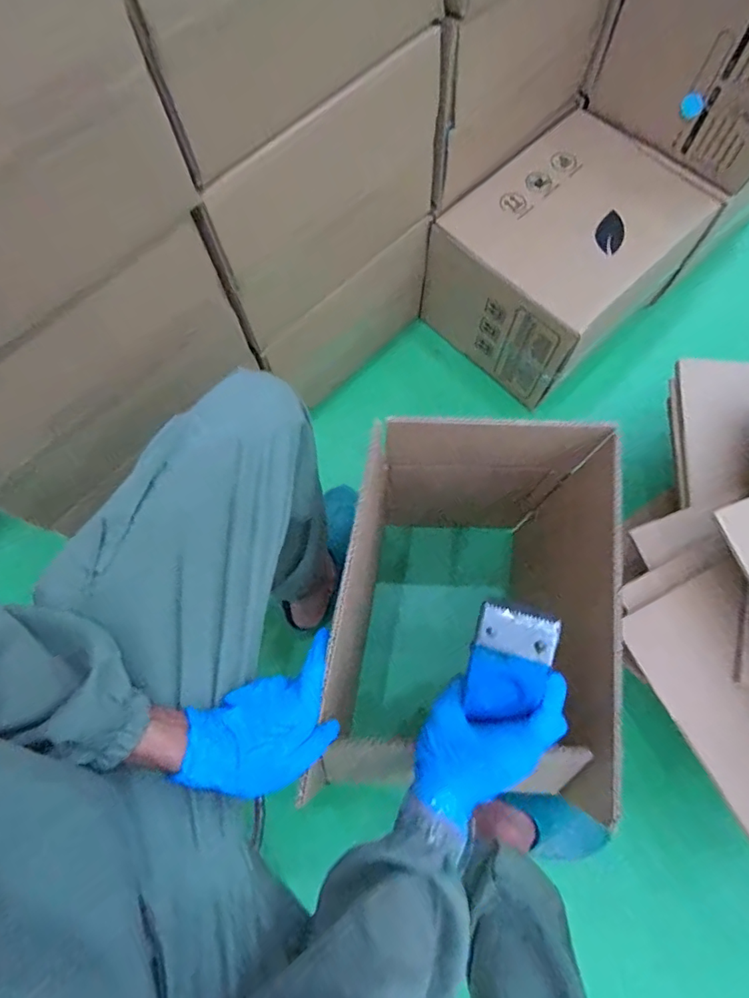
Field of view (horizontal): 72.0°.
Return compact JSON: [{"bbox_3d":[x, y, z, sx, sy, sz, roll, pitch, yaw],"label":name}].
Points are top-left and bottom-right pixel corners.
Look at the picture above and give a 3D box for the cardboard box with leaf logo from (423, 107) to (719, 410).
[{"bbox_3d":[0.334,-0.435,0.924,0.420,0.221,0.310,-43,77,-12],"label":"cardboard box with leaf logo"}]

